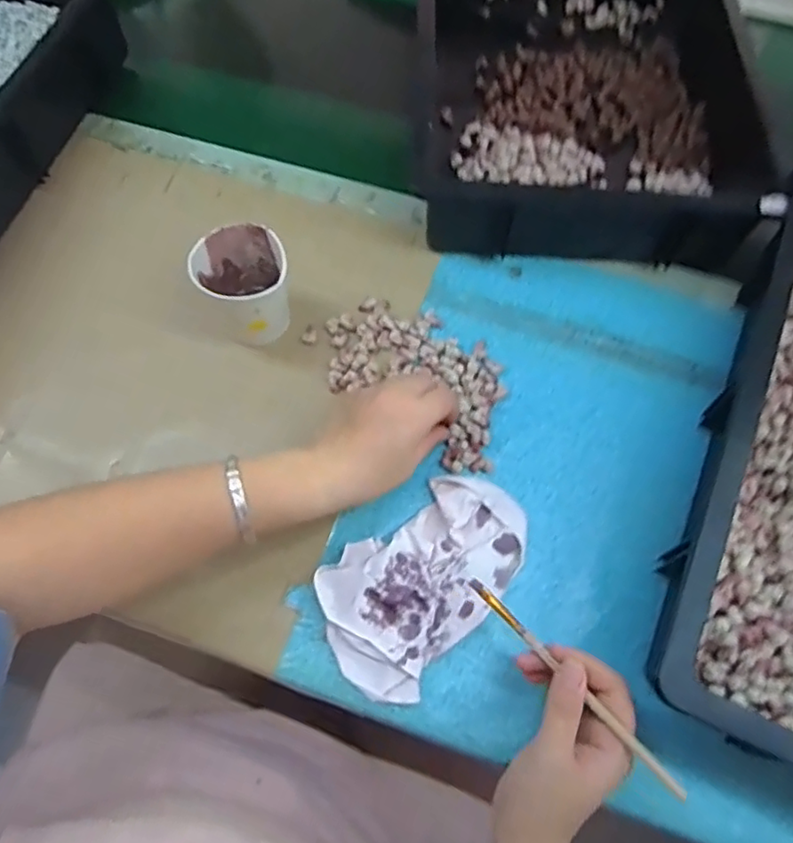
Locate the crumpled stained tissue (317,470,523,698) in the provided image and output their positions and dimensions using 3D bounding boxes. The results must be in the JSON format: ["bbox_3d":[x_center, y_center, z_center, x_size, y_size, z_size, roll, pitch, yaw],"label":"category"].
[{"bbox_3d":[0.019,0.111,0.455,0.102,0.024,0.169,40,76,13],"label":"crumpled stained tissue"}]

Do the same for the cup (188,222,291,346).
[{"bbox_3d":[-0.122,-0.112,0.516,0.065,0.080,0.067,0,66,0],"label":"cup"}]

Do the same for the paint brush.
[{"bbox_3d":[0.103,0.154,0.374,0.006,0.008,0.162,-41,62,-13],"label":"paint brush"}]

